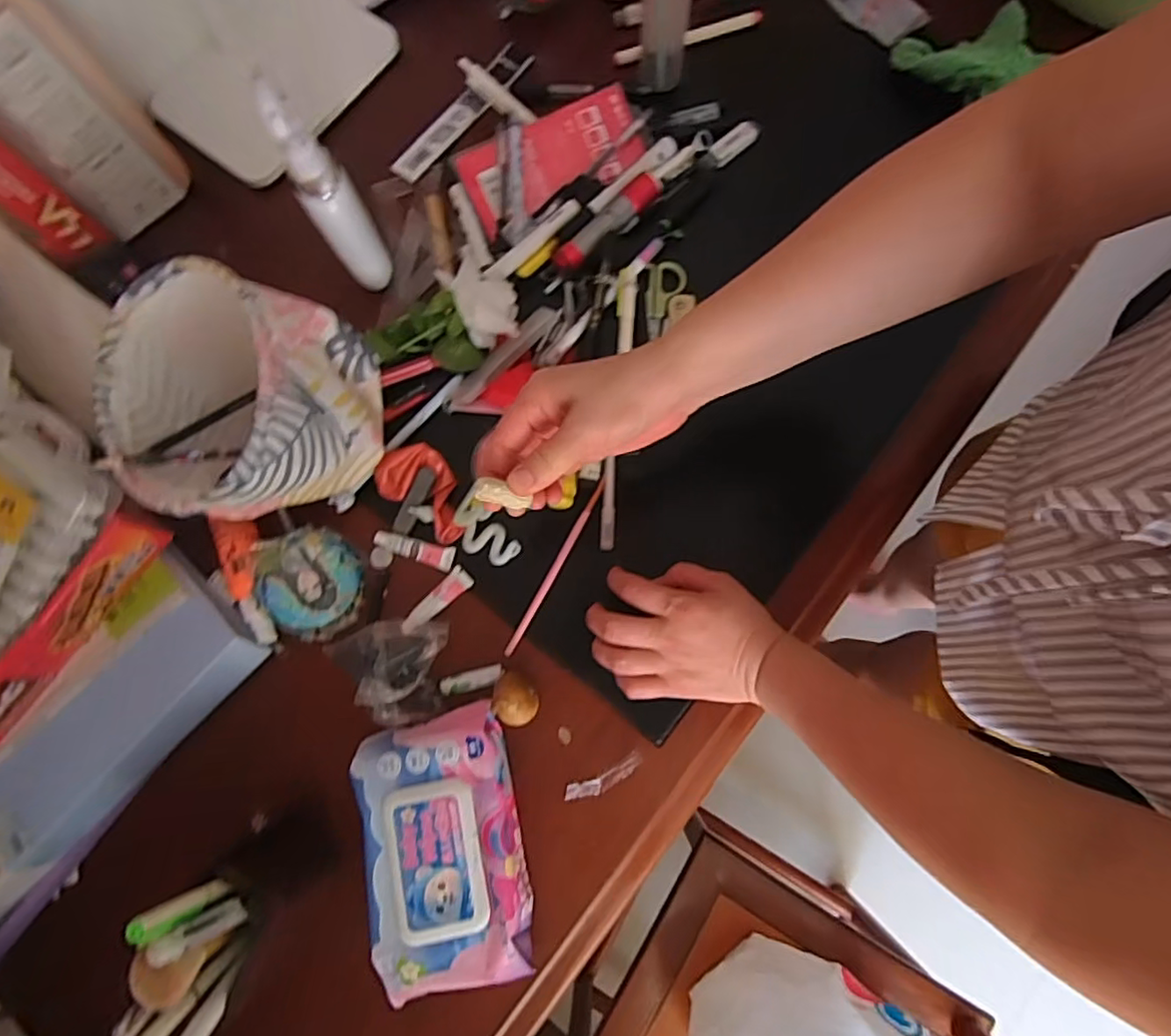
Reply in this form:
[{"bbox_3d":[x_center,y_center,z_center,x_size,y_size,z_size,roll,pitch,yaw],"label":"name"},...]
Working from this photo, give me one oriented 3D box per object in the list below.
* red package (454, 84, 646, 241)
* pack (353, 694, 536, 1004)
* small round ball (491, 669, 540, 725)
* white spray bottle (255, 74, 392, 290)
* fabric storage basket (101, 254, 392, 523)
[{"bbox_3d":[-0.030,-0.324,0.565,0.162,0.014,0.071,-27,105,-3],"label":"red package"},{"bbox_3d":[-0.098,0.233,0.441,0.103,0.058,0.180,-11,78,0],"label":"pack"},{"bbox_3d":[-0.052,0.136,0.473,0.034,0.034,0.037,-1,78,3],"label":"small round ball"},{"bbox_3d":[-0.200,-0.252,0.484,0.040,0.171,0.056,-32,79,-5],"label":"white spray bottle"},{"bbox_3d":[-0.247,-0.080,0.458,0.156,0.144,0.170,6,78,4],"label":"fabric storage basket"}]

